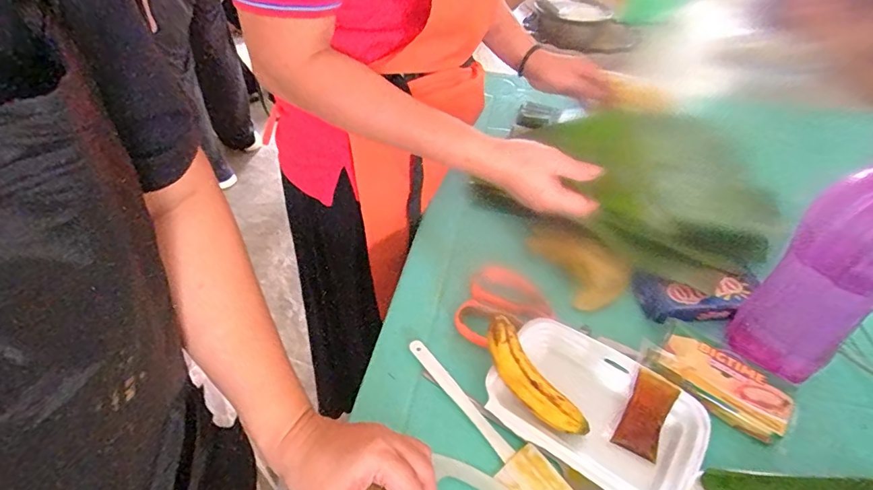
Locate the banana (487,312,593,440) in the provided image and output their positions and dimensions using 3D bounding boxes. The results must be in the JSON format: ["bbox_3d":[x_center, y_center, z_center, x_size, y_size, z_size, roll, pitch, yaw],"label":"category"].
[{"bbox_3d":[0.086,0.125,0.434,0.032,0.028,0.123,-31,72,-29],"label":"banana"}]

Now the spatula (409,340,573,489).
[{"bbox_3d":[0.044,0.170,0.429,0.040,0.007,0.226,-32,55,-29],"label":"spatula"}]

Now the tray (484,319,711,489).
[{"bbox_3d":[0.143,0.149,0.435,0.181,0.023,0.123,31,52,24],"label":"tray"}]

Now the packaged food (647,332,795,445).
[{"bbox_3d":[0.266,0.129,0.450,0.118,0.028,0.058,29,51,23],"label":"packaged food"}]

